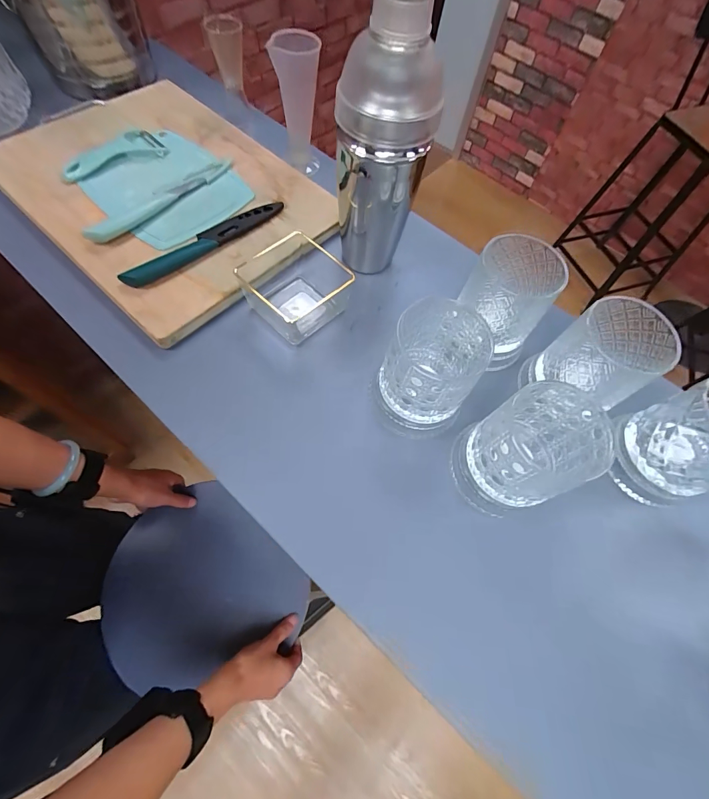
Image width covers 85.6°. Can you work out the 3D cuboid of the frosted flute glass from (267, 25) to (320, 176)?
[{"bbox_3d":[-0.063,-0.342,0.455,0.052,0.147,0.052,-6,65,-7],"label":"frosted flute glass"}]

